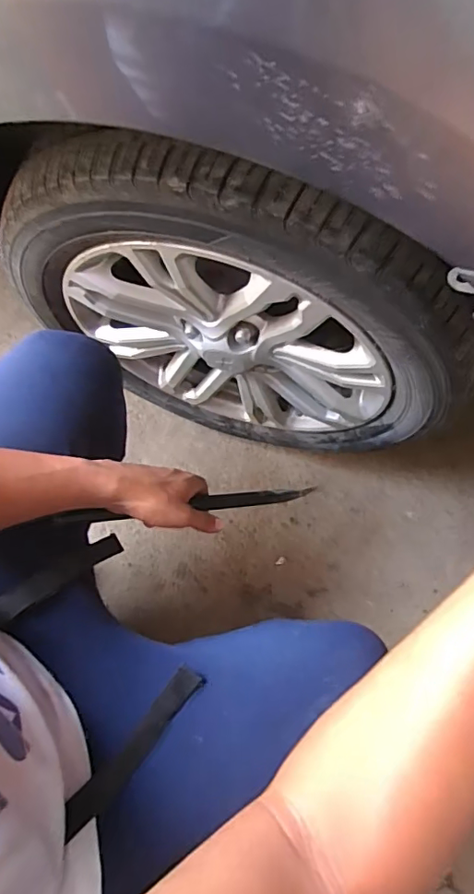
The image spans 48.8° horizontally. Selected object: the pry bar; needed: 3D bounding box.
[{"bbox_3d":[-0.038,0.069,0.640,0.357,0.022,0.020,-2,70,-36],"label":"pry bar"}]

